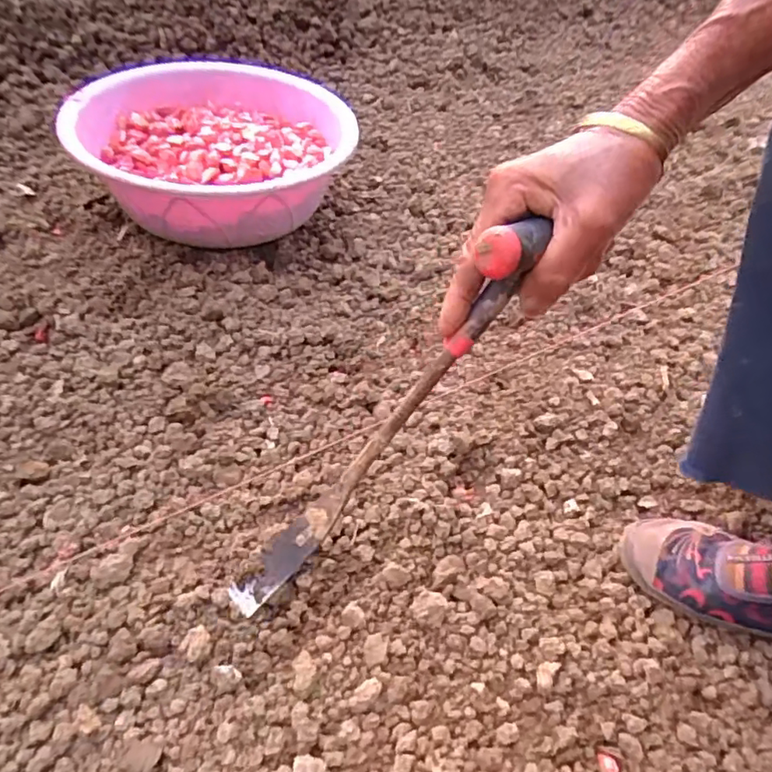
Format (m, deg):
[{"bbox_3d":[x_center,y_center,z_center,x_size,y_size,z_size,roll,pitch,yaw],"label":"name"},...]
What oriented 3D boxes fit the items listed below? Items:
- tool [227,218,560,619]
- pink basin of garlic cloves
[{"bbox_3d":[-0.009,0.033,0.339,0.041,0.306,0.025,8,35,-50],"label":"tool"},{"bbox_3d":[-0.231,-0.317,0.779,0.349,0.129,0.354,3,48,-4],"label":"pink basin of garlic cloves"}]

